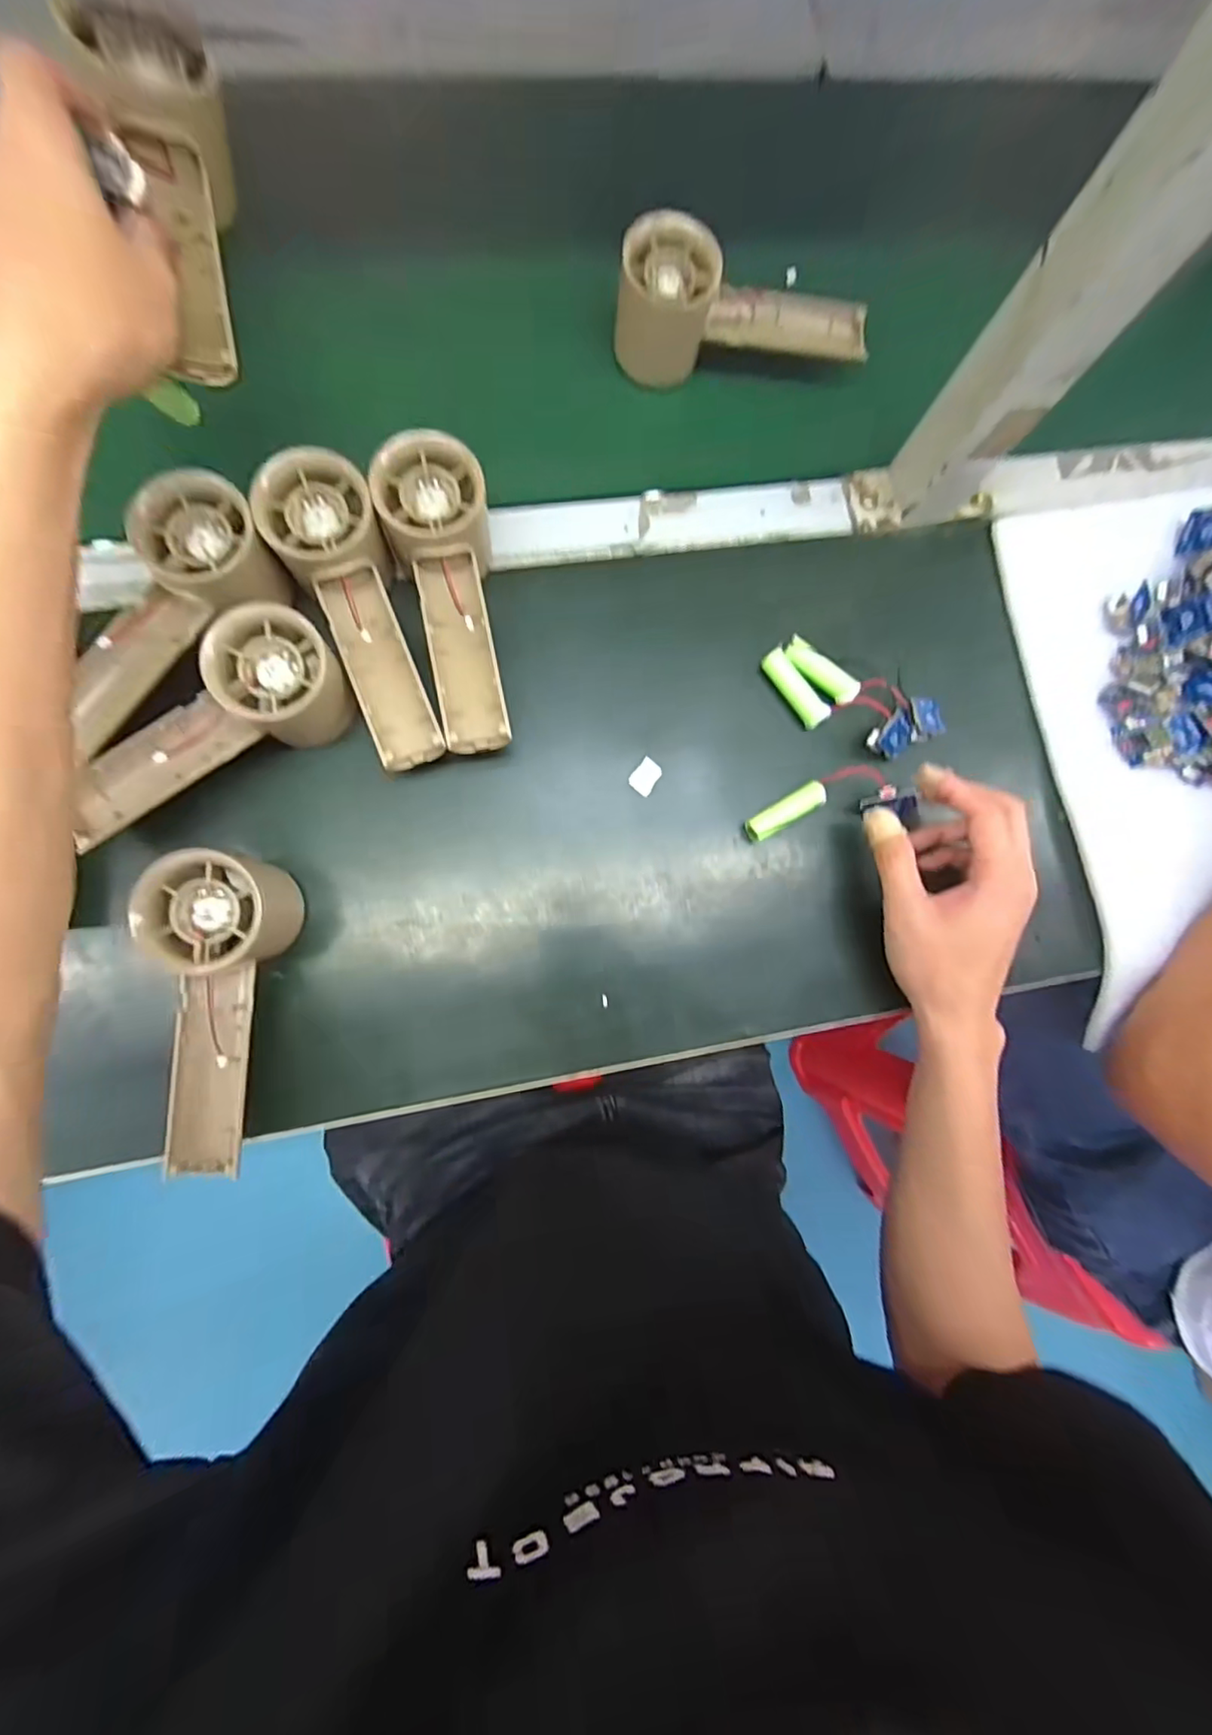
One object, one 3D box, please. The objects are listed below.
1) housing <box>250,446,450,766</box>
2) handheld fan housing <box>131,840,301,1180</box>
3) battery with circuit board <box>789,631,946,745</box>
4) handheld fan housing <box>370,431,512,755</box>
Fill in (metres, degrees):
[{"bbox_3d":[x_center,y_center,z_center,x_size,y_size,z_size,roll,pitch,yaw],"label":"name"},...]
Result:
[{"bbox_3d":[-0.129,-0.129,0.316,0.051,0.058,0.154,-20,87,-6],"label":"housing"},{"bbox_3d":[-0.194,0.072,0.298,0.055,0.055,0.156,4,85,-5],"label":"handheld fan housing"},{"bbox_3d":[0.159,-0.110,0.365,0.107,0.014,0.026,25,84,-3],"label":"battery with circuit board"},{"bbox_3d":[-0.083,-0.140,0.322,0.052,0.058,0.155,-10,87,-7],"label":"handheld fan housing"}]

